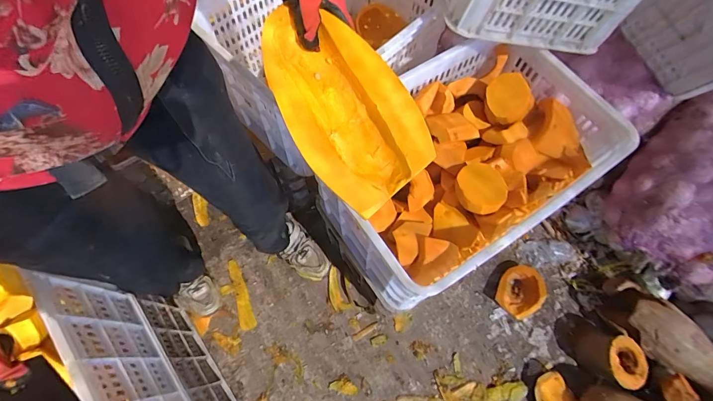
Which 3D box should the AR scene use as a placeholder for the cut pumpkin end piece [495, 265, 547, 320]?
[{"bbox_3d":[0.472,0.258,1.020,0.111,0.071,0.146,32,71,11],"label":"cut pumpkin end piece"}]

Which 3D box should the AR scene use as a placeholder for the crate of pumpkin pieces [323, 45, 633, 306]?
[{"bbox_3d":[0.221,-0.055,0.757,0.541,0.263,0.325,-32,72,-12],"label":"crate of pumpkin pieces"}]

